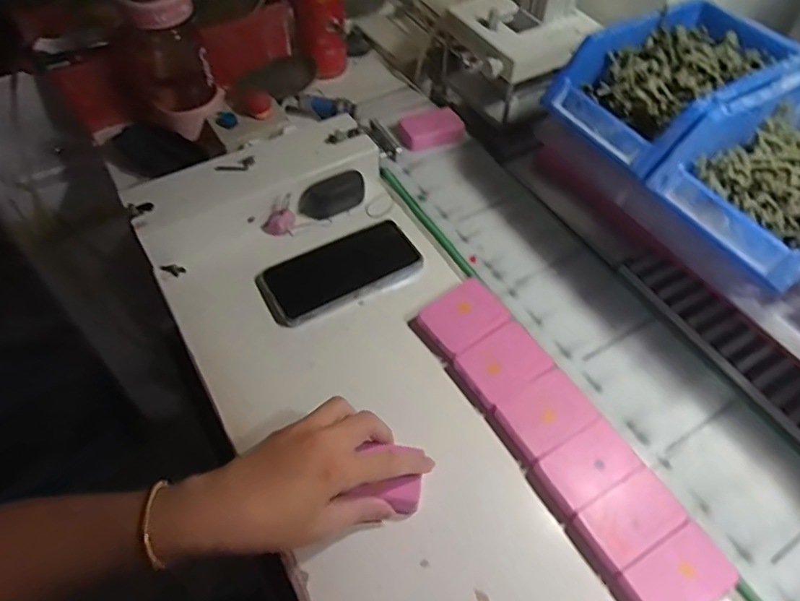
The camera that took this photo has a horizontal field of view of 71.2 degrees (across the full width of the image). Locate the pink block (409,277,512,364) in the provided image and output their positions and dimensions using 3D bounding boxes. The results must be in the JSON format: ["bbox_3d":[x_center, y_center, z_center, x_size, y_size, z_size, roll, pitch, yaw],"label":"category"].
[{"bbox_3d":[0.056,0.015,0.502,0.077,0.013,0.056,-33,62,-21],"label":"pink block"}]

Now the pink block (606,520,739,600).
[{"bbox_3d":[0.187,0.191,0.381,0.076,0.014,0.045,-26,59,-17],"label":"pink block"}]

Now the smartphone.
[{"bbox_3d":[-0.059,-0.031,0.537,0.150,0.011,0.074,-24,59,-16],"label":"smartphone"}]

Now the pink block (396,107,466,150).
[{"bbox_3d":[0.035,-0.200,0.651,0.078,0.019,0.046,-24,59,-16],"label":"pink block"}]

